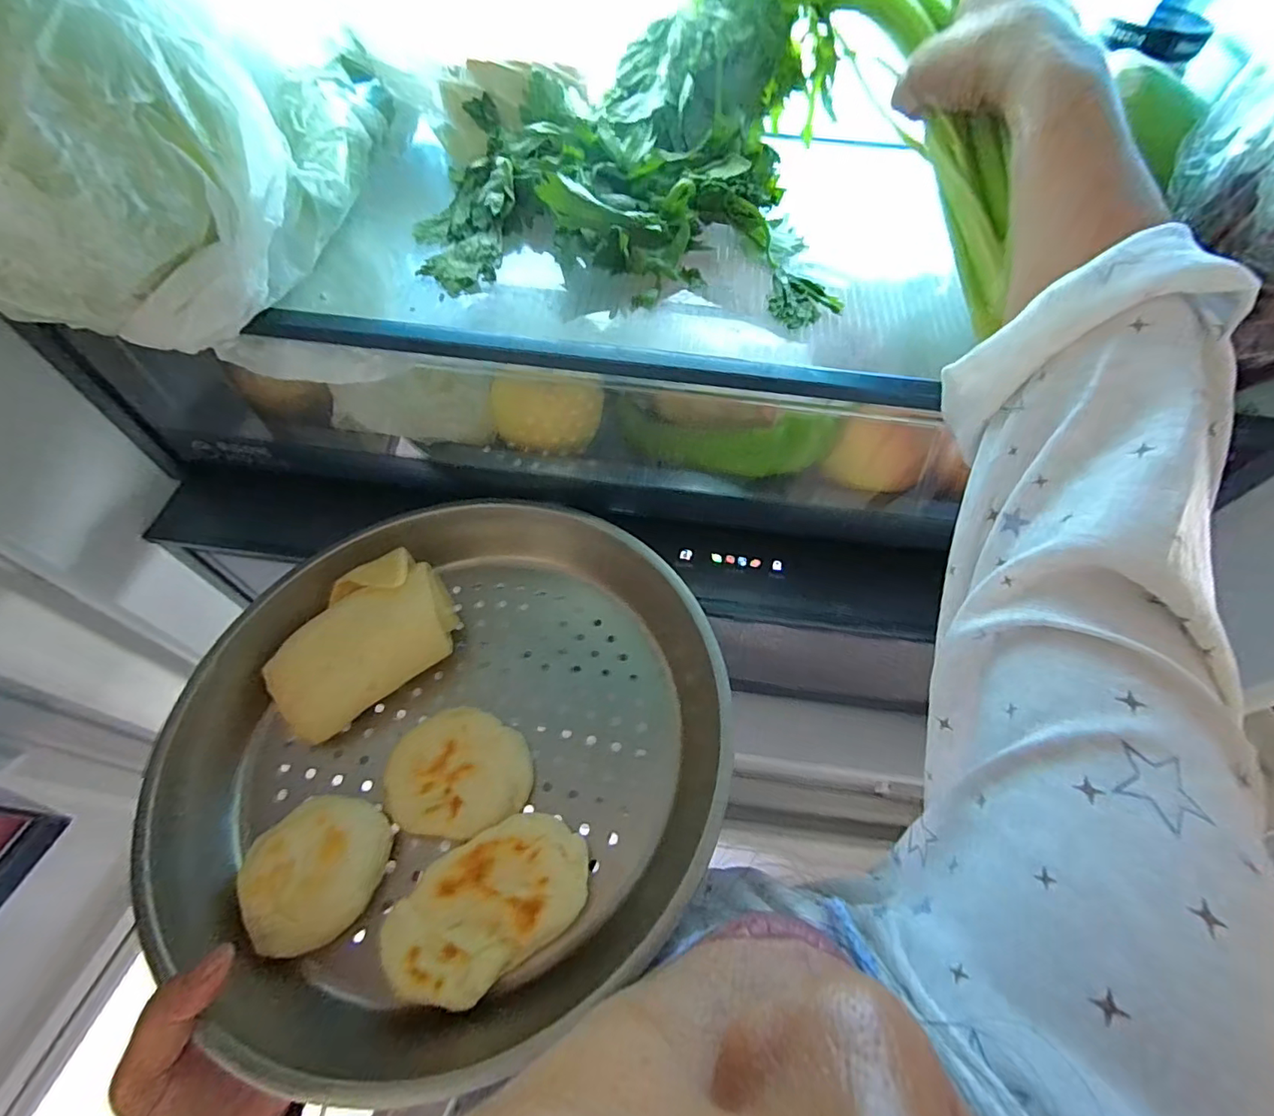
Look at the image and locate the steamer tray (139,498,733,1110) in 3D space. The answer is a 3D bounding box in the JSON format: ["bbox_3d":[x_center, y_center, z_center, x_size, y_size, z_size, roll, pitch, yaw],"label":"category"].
[{"bbox_3d":[-0.109,0.100,0.340,0.323,0.062,0.317,-23,62,-13],"label":"steamer tray"}]

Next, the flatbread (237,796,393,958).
[{"bbox_3d":[-0.176,0.170,0.294,0.065,0.019,0.075,19,62,11],"label":"flatbread"}]

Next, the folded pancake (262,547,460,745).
[{"bbox_3d":[-0.185,0.058,0.368,0.121,0.054,0.086,-29,63,-15],"label":"folded pancake"}]

